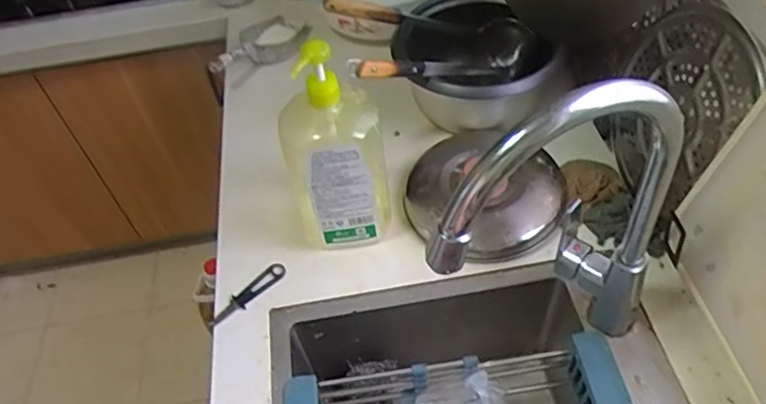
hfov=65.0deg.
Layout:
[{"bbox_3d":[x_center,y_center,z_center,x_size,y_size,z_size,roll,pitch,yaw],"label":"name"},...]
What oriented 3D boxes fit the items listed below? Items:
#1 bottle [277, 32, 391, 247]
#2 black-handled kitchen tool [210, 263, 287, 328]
[{"bbox_3d":[-0.057,-0.055,0.725,0.112,0.299,0.071,-16,50,-7],"label":"bottle"},{"bbox_3d":[-0.175,0.118,0.778,0.024,0.009,0.116,35,61,30],"label":"black-handled kitchen tool"}]

